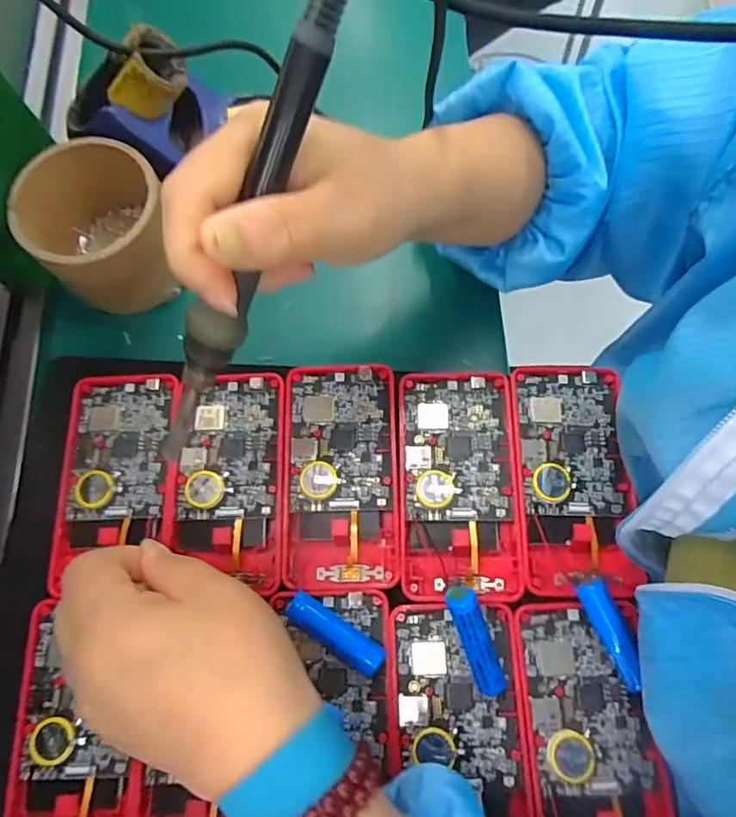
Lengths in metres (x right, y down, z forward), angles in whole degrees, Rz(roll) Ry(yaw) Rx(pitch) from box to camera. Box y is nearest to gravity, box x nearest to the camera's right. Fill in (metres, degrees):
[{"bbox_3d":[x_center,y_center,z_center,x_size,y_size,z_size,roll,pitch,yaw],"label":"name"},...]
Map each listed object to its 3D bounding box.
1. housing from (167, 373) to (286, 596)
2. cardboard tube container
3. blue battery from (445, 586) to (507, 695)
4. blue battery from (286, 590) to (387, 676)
[{"bbox_3d":[-0.077,0.038,0.299,0.060,0.012,0.115,-2,73,2],"label":"housing"},{"bbox_3d":[-0.160,-0.110,0.328,0.081,0.063,0.086,-1,73,2],"label":"cardboard tube container"},{"bbox_3d":[0.051,0.108,0.249,0.013,0.013,0.051,-22,94,-5],"label":"blue battery"},{"bbox_3d":[-0.017,0.111,0.265,0.053,0.014,0.014,31,76,11],"label":"blue battery"}]

